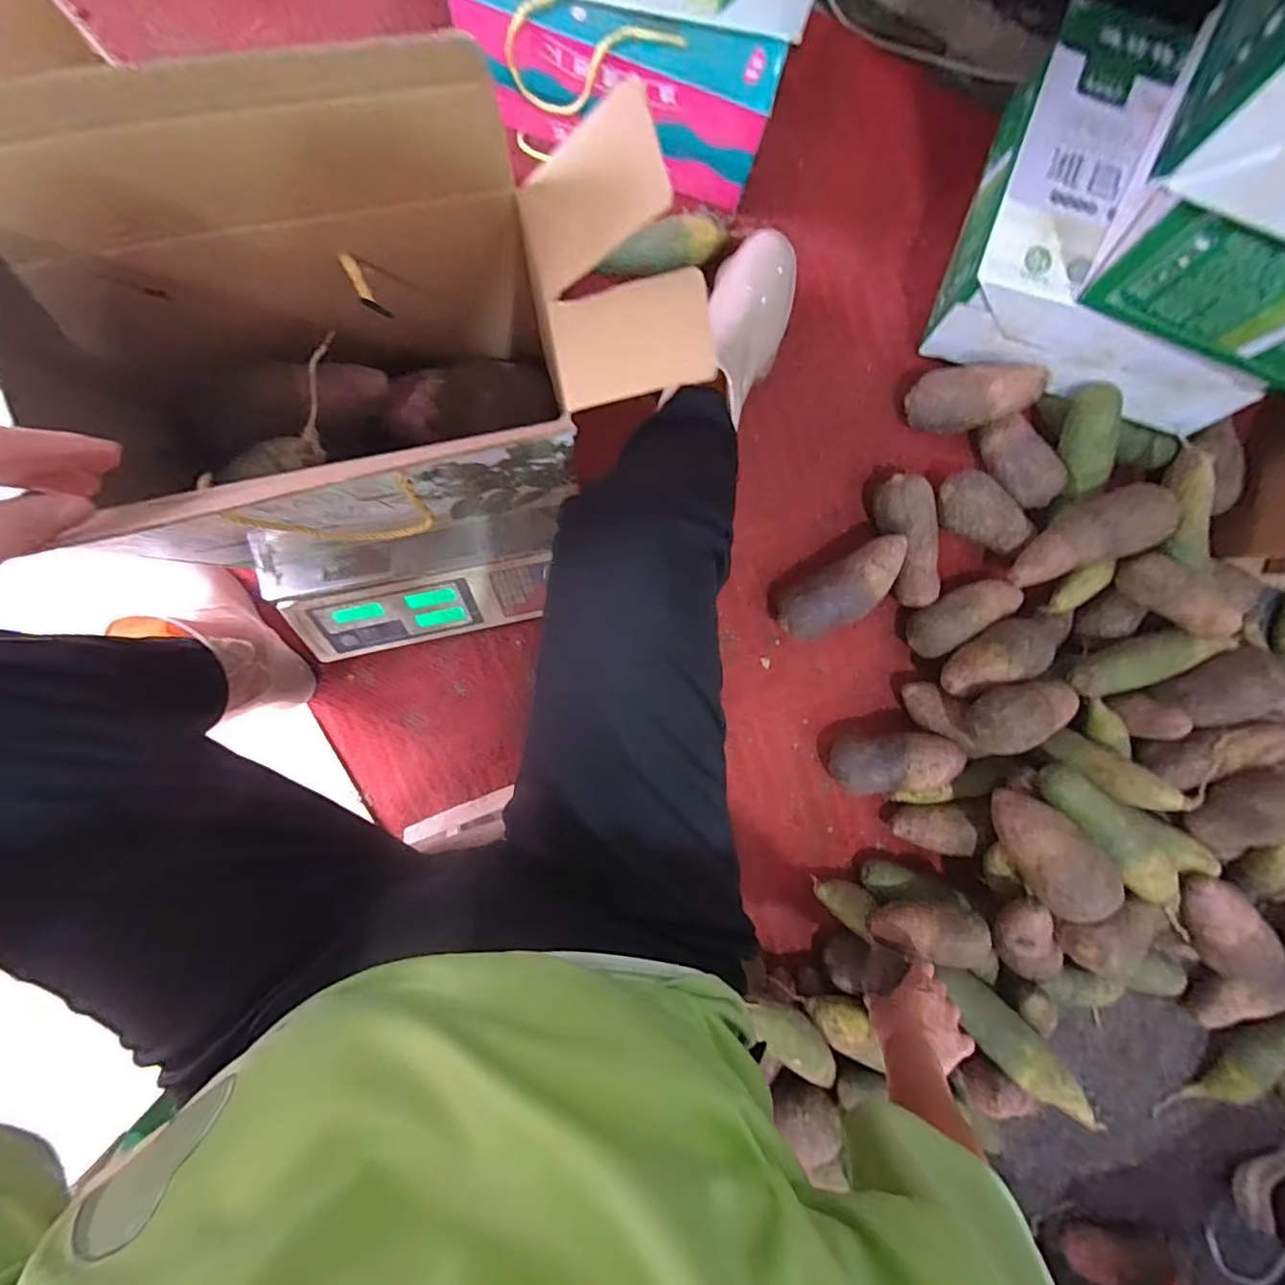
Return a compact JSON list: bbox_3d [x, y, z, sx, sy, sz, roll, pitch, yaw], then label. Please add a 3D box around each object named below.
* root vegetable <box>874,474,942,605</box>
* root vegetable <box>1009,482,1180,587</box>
[{"bbox_3d":[0.336,-0.127,0.701,0.063,0.065,0.162,-13,94,-3],"label":"root vegetable"},{"bbox_3d":[0.538,-0.124,0.665,0.179,0.068,0.079,-32,95,17],"label":"root vegetable"}]

